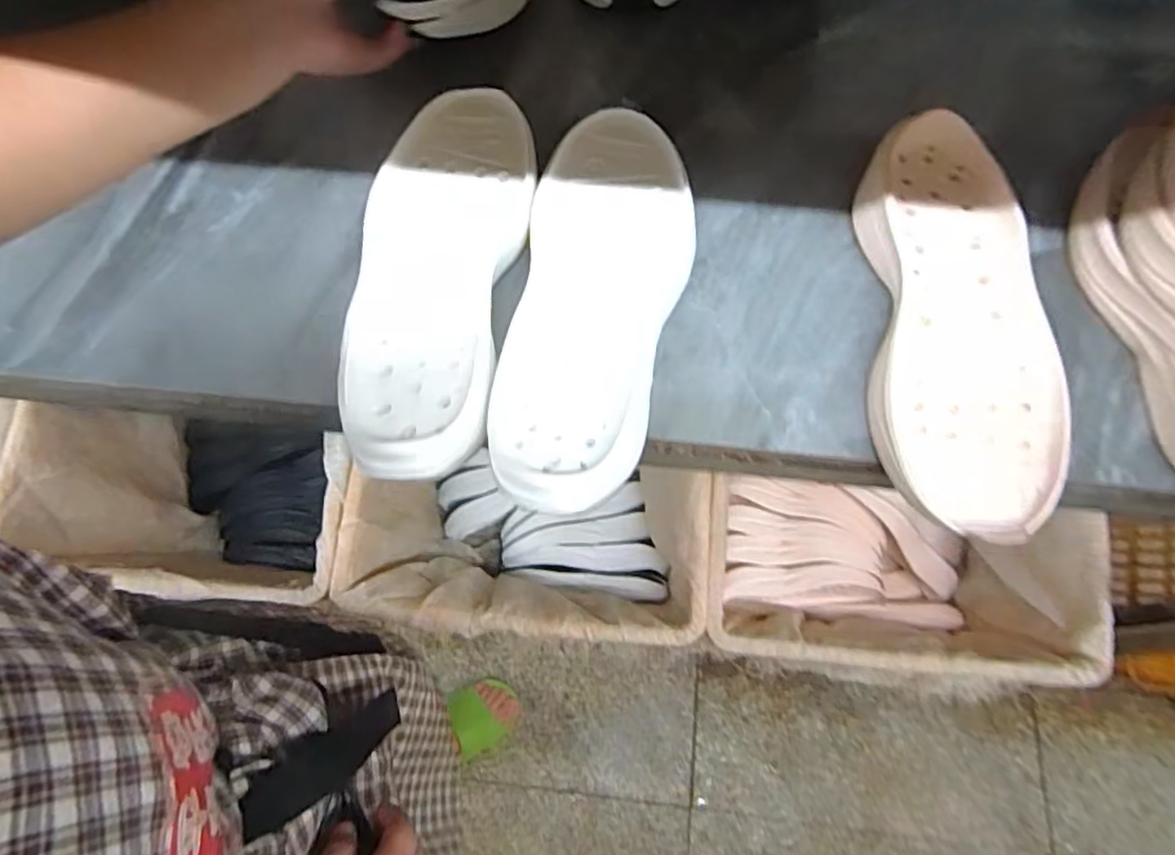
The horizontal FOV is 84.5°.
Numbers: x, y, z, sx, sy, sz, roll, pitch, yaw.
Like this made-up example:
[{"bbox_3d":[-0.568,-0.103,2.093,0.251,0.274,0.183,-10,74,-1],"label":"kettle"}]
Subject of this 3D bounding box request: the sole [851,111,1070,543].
[{"bbox_3d":[0.226,-0.065,0.390,0.101,0.037,0.263,4,70,3],"label":"sole"}]

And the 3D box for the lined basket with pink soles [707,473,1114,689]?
[{"bbox_3d":[0.389,0.207,0.919,0.472,0.293,0.278,6,70,3],"label":"lined basket with pink soles"}]

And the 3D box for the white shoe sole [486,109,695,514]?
[{"bbox_3d":[0.008,-0.086,0.397,0.102,0.033,0.282,7,69,1],"label":"white shoe sole"}]

